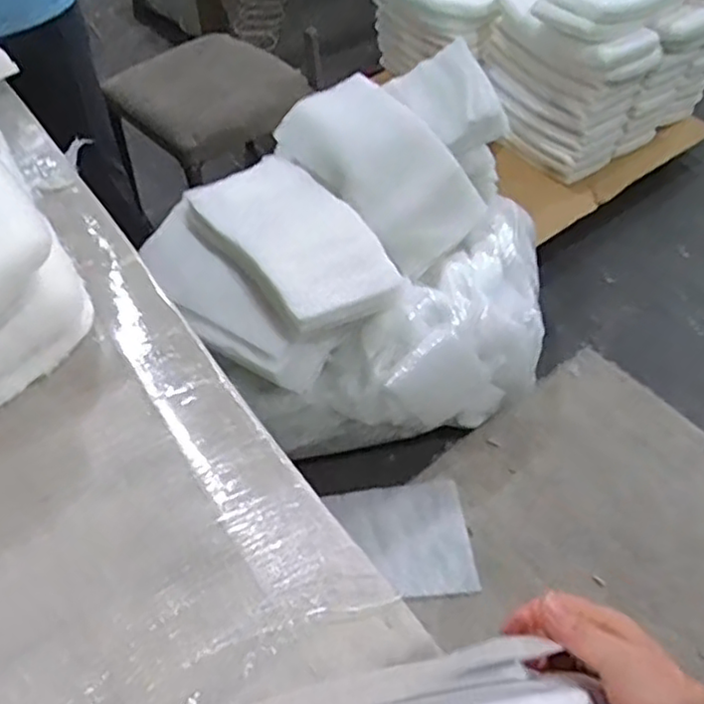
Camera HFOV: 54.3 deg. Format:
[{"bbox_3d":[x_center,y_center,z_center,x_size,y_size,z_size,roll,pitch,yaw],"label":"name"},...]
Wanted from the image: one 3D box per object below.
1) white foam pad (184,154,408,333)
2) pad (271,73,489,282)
[{"bbox_3d":[-0.127,-0.258,1.410,0.255,0.078,0.465,-30,56,-20],"label":"white foam pad"},{"bbox_3d":[0.081,-0.409,1.553,0.464,0.297,0.045,45,45,-16],"label":"pad"}]

